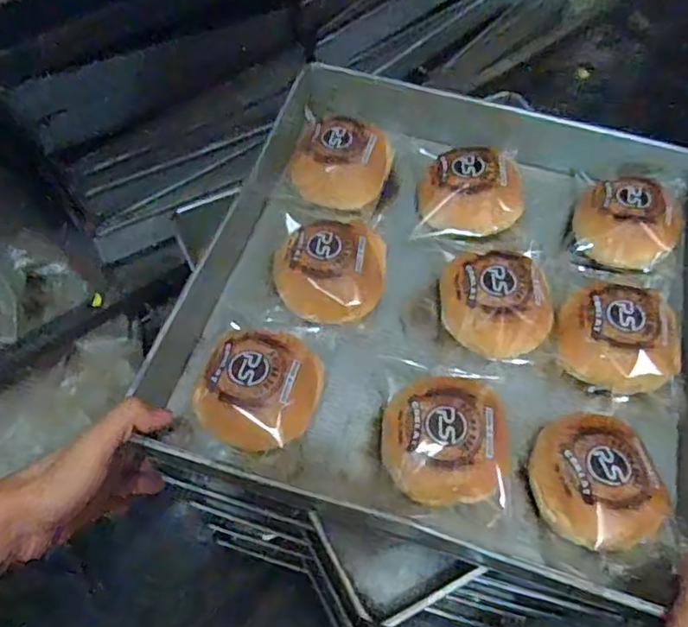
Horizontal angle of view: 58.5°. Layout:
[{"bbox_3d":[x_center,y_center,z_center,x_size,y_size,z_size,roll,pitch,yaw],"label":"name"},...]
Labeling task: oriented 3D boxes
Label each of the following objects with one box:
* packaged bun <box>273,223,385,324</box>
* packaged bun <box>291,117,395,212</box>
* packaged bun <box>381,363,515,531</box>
[{"bbox_3d":[-0.012,-0.038,0.525,0.093,0.038,0.089,10,59,5],"label":"packaged bun"},{"bbox_3d":[0.000,-0.145,0.588,0.100,0.042,0.092,6,59,3],"label":"packaged bun"},{"bbox_3d":[0.083,0.087,0.465,0.105,0.043,0.123,10,59,5],"label":"packaged bun"}]

